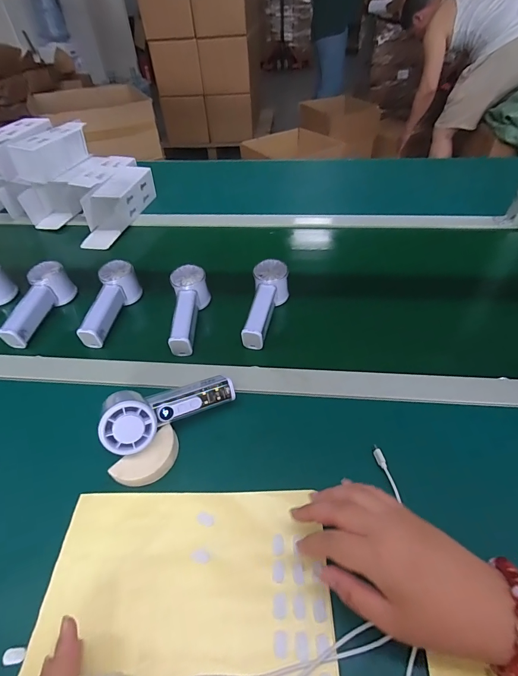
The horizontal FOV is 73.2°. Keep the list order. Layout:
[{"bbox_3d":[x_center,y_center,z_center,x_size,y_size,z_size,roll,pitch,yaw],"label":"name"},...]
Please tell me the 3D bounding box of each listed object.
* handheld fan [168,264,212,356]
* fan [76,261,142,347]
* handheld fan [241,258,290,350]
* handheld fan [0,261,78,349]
[{"bbox_3d":[-0.108,-0.046,0.540,0.053,0.059,0.146,-3,45,-1],"label":"handheld fan"},{"bbox_3d":[-0.236,-0.056,0.558,0.056,0.057,0.152,0,45,2],"label":"fan"},{"bbox_3d":[0.009,-0.053,0.549,0.053,0.053,0.151,11,59,12],"label":"handheld fan"},{"bbox_3d":[-0.365,-0.057,0.564,0.045,0.062,0.153,8,46,10],"label":"handheld fan"}]

